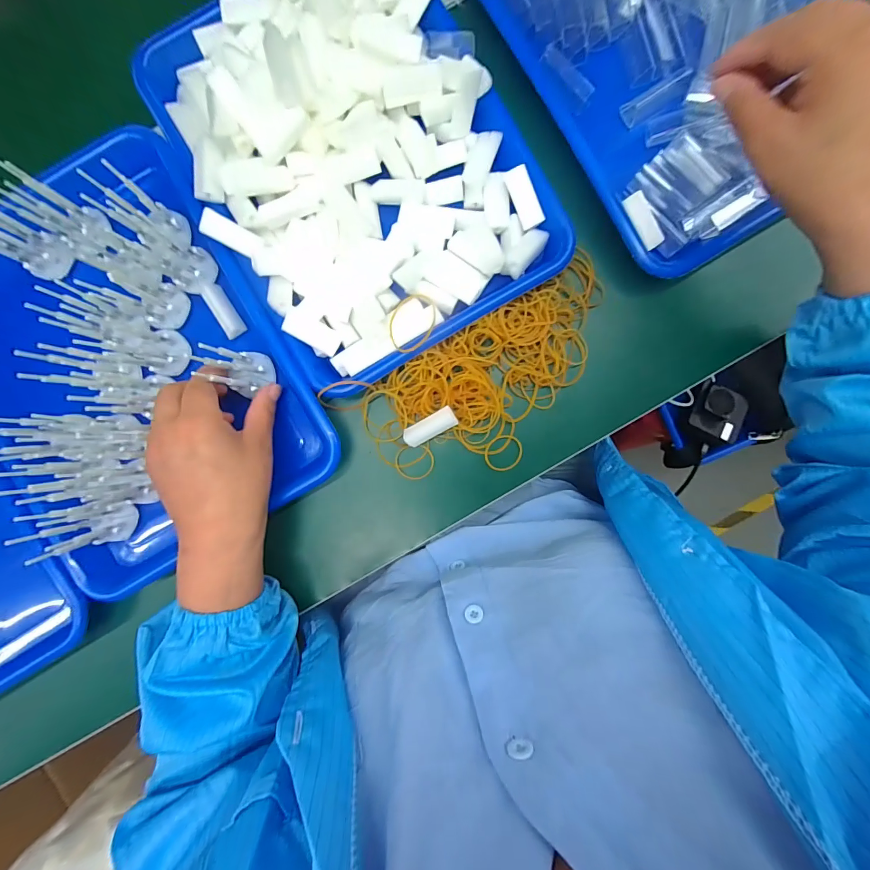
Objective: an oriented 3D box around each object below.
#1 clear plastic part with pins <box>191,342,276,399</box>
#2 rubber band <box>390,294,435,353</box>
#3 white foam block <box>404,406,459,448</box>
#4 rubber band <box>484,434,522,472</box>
[{"bbox_3d":[-0.157,-0.050,0.297,0.021,0.072,0.037,-11,89,14],"label":"clear plastic part with pins"},{"bbox_3d":[-0.018,-0.093,0.313,0.037,0.005,0.054,-2,71,11],"label":"rubber band"},{"bbox_3d":[-0.004,-0.006,0.326,0.046,0.019,0.017,-30,89,1],"label":"white foam block"},{"bbox_3d":[0.061,0.016,0.333,0.033,0.005,0.031,0,89,1],"label":"rubber band"}]

